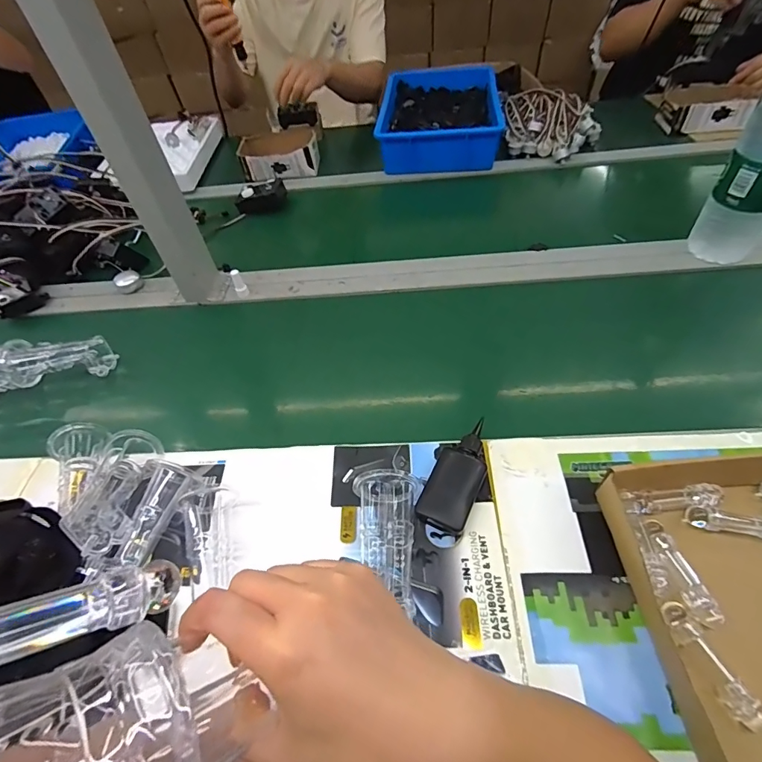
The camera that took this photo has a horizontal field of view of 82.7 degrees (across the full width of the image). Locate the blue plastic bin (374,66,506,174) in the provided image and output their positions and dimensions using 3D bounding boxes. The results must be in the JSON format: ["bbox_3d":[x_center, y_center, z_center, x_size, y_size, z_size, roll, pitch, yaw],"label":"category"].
[{"bbox_3d":[0.144,-0.657,1.068,0.268,0.083,0.412,2,52,7],"label":"blue plastic bin"}]

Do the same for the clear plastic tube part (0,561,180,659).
[{"bbox_3d":[-0.122,0.087,0.157,0.091,0.014,0.019,2,37,-49],"label":"clear plastic tube part"}]

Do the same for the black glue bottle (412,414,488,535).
[{"bbox_3d":[0.090,0.105,0.498,0.055,0.021,0.133,20,57,18],"label":"black glue bottle"}]

